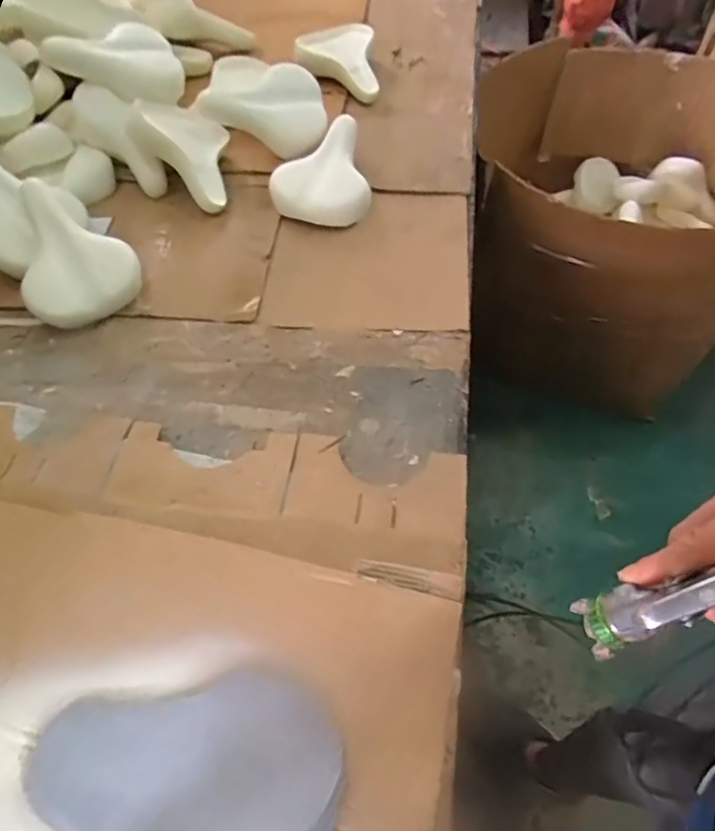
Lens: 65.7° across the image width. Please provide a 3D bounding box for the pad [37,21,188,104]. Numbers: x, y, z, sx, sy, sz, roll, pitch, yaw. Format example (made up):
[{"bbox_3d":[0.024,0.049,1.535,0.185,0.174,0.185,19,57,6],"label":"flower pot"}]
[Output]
[{"bbox_3d":[-0.471,-0.699,1.093,0.260,0.103,0.098,-14,57,-34],"label":"pad"}]

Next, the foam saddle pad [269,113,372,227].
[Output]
[{"bbox_3d":[-0.078,-0.476,1.074,0.188,0.110,0.212,-8,58,-2],"label":"foam saddle pad"}]

